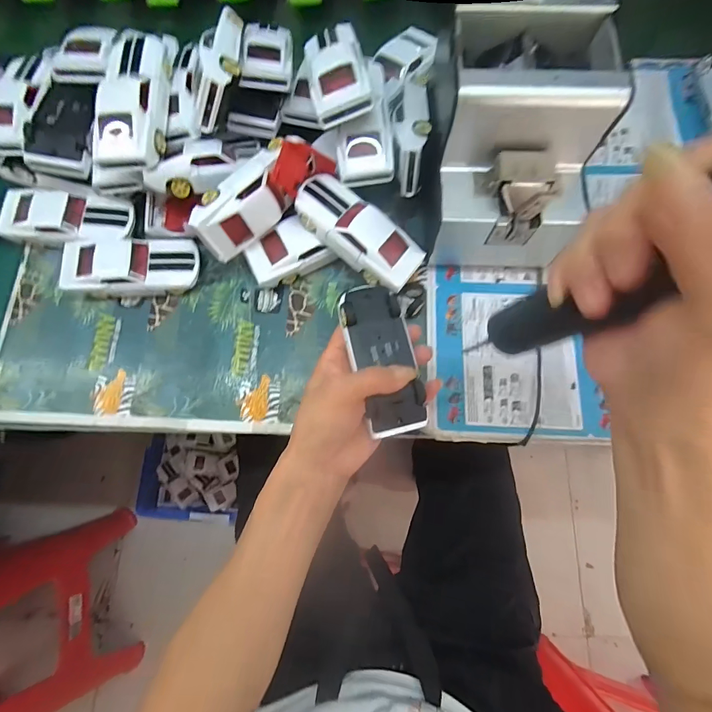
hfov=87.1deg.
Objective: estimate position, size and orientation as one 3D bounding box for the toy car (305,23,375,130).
[{"bbox_3d":[-0.017,-0.262,0.339,0.050,0.025,0.113,-10,74,-2],"label":"toy car"}]

